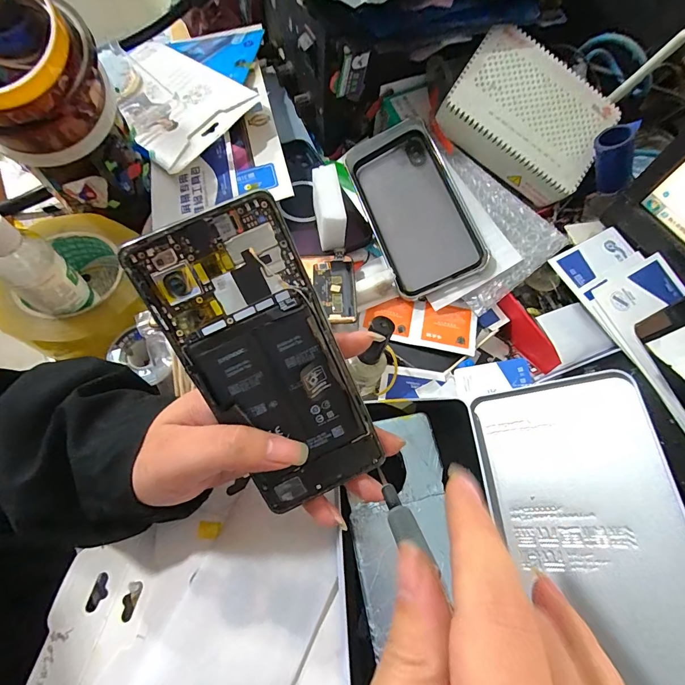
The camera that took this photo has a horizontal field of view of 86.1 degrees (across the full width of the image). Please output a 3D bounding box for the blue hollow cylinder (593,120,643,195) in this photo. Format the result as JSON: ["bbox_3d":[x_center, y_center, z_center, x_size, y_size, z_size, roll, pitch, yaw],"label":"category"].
[{"bbox_3d":[0.231,-0.154,0.314,0.023,0.053,0.023,-30,33,-15],"label":"blue hollow cylinder"}]

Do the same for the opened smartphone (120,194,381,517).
[{"bbox_3d":[-0.036,0.014,0.188,0.071,0.006,0.158,-25,108,-7],"label":"opened smartphone"}]

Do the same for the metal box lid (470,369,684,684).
[{"bbox_3d":[0.148,0.118,0.222,0.097,0.009,0.188,-20,65,32],"label":"metal box lid"}]

